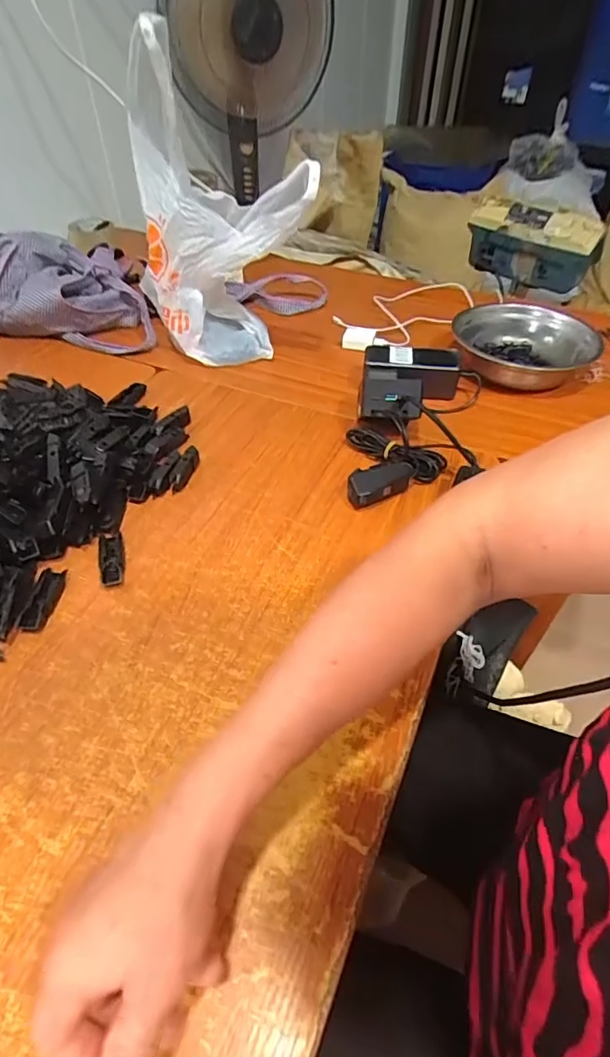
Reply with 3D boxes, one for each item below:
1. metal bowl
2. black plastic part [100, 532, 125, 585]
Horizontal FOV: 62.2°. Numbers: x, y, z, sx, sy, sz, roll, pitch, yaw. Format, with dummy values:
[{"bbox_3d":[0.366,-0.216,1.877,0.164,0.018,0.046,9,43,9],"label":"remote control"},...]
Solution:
[{"bbox_3d":[0.319,-0.261,0.743,0.182,0.064,0.198,0,46,0],"label":"metal bowl"},{"bbox_3d":[-0.191,0.029,0.501,0.022,0.012,0.065,-11,47,-12],"label":"black plastic part"}]

